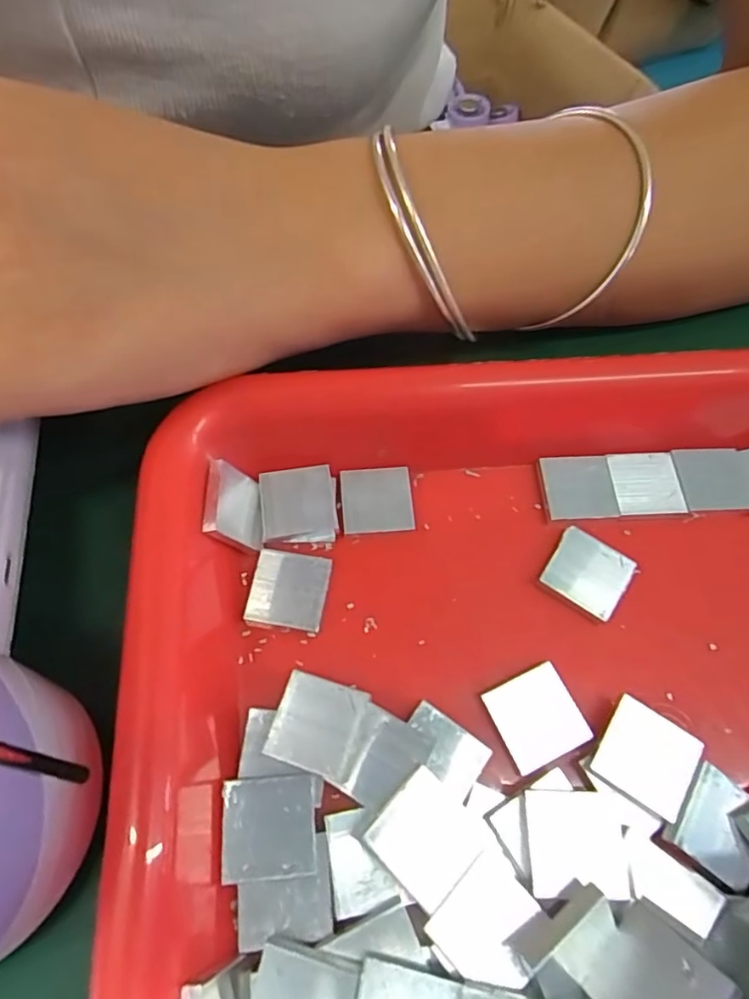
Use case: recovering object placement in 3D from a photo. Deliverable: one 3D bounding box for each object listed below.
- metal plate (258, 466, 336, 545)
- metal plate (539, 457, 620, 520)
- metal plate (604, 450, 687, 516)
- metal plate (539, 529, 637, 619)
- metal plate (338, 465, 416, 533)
[{"bbox_3d":[-0.022,0.001,0.159,0.021,0.004,0.020,-8,68,-10],"label":"metal plate"},{"bbox_3d":[0.059,-0.004,0.165,0.019,0.004,0.019,-2,67,-2],"label":"metal plate"},{"bbox_3d":[0.079,-0.005,0.165,0.020,0.004,0.019,-3,67,-2],"label":"metal plate"},{"bbox_3d":[0.058,0.019,0.154,0.020,0.004,0.019,32,68,16],"label":"metal plate"},{"bbox_3d":[0.001,0.000,0.164,0.020,0.004,0.019,-4,71,-3],"label":"metal plate"}]

